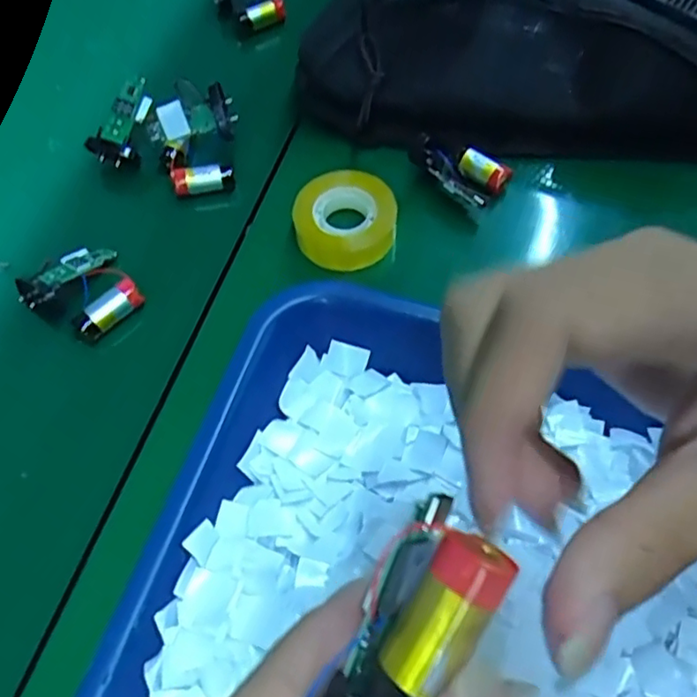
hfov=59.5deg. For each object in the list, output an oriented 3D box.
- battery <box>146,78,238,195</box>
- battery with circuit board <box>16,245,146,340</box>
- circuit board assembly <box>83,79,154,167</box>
[{"bbox_3d":[-0.091,-0.123,0.368,0.050,0.053,0.051,-15,63,-9],"label":"battery"},{"bbox_3d":[-0.145,-0.033,0.333,0.059,0.025,0.052,41,68,19],"label":"battery with circuit board"},{"bbox_3d":[-0.137,-0.139,0.375,0.026,0.017,0.053,30,97,14],"label":"circuit board assembly"}]

